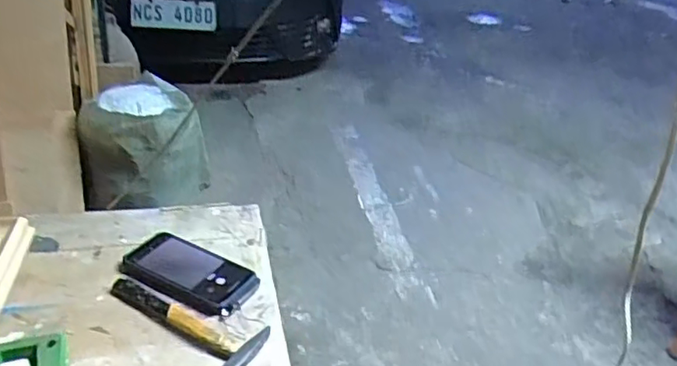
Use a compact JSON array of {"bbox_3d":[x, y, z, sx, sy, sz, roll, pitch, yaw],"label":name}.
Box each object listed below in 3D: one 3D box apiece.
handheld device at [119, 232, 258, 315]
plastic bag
[{"bbox_3d":[-0.191,0.110,0.777,0.177,0.025,0.095,20,34,20],"label":"handheld device"},{"bbox_3d":[-0.538,-0.094,1.686,0.305,0.297,0.250,-11,36,-27],"label":"plastic bag"}]

